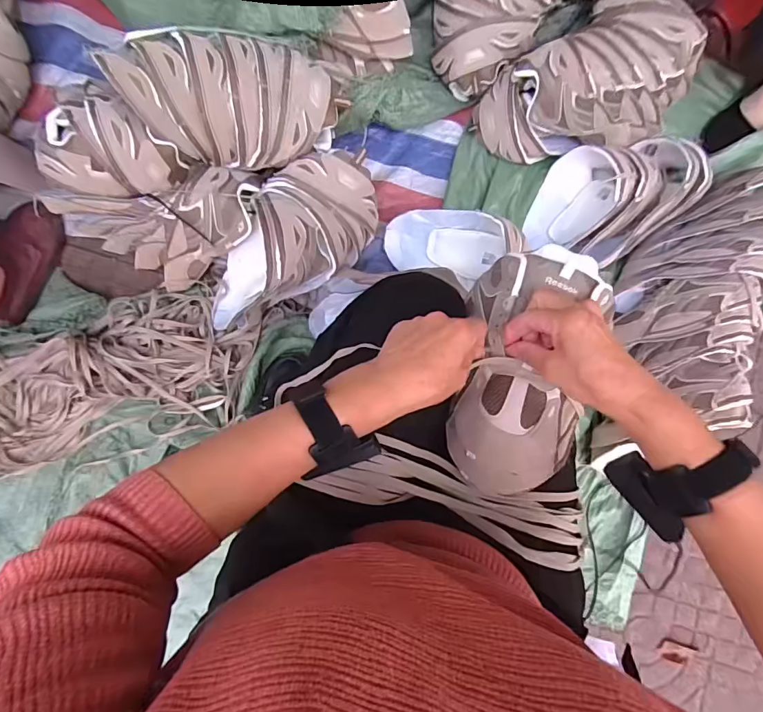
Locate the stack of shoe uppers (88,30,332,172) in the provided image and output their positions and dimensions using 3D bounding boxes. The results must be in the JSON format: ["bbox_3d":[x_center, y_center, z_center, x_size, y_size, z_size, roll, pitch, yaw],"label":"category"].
[{"bbox_3d":[-0.211,-0.363,0.613,0.283,0.124,0.149,10,82,-2],"label":"stack of shoe uppers"}]

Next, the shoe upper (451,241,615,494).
[{"bbox_3d":[0.153,0.007,0.430,0.136,0.061,0.255,14,78,3],"label":"shoe upper"}]

